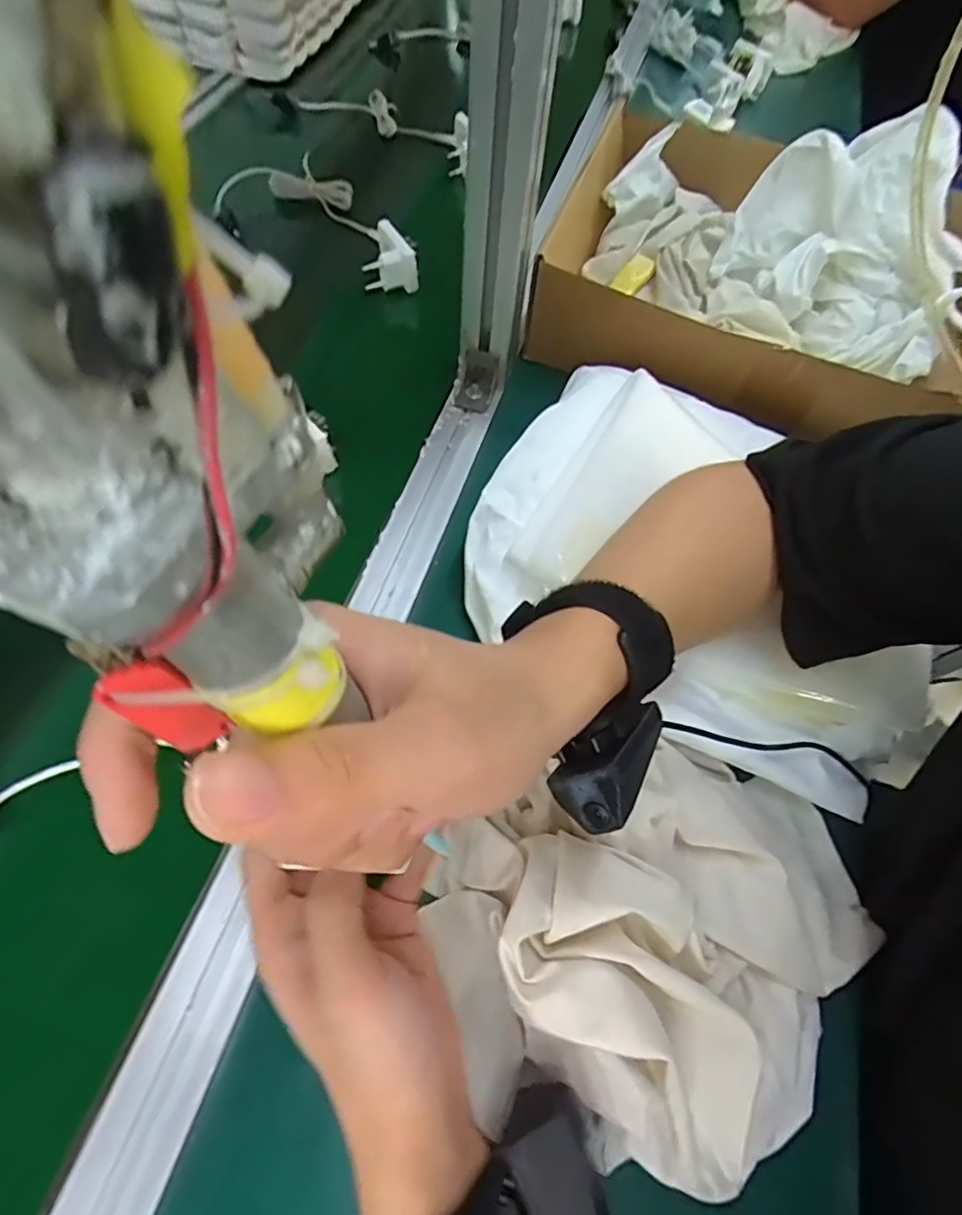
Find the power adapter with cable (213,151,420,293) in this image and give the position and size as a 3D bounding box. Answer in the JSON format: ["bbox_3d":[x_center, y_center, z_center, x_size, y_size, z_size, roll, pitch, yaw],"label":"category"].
[{"bbox_3d":[-0.148,-0.382,0.587,0.250,0.052,0.131,27,62,11],"label":"power adapter with cable"}]

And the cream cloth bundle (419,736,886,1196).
[{"bbox_3d":[0.099,0.158,0.281,0.221,0.062,0.169,-17,64,-13],"label":"cream cloth bundle"}]

